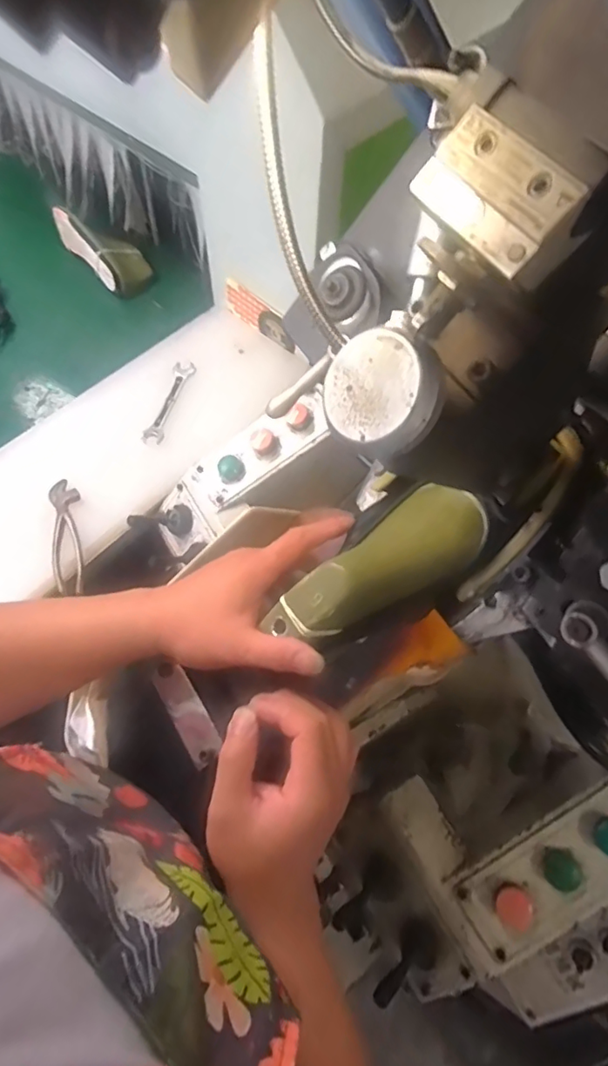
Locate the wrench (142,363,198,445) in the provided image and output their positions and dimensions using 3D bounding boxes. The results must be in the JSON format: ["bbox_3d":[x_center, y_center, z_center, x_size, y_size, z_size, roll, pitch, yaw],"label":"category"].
[{"bbox_3d":[-0.222,-0.218,0.907,0.033,0.004,0.179,21,63,-10],"label":"wrench"}]

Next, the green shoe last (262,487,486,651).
[{"bbox_3d":[0.051,0.027,0.388,0.161,0.058,0.067,-32,66,-1],"label":"green shoe last"}]

